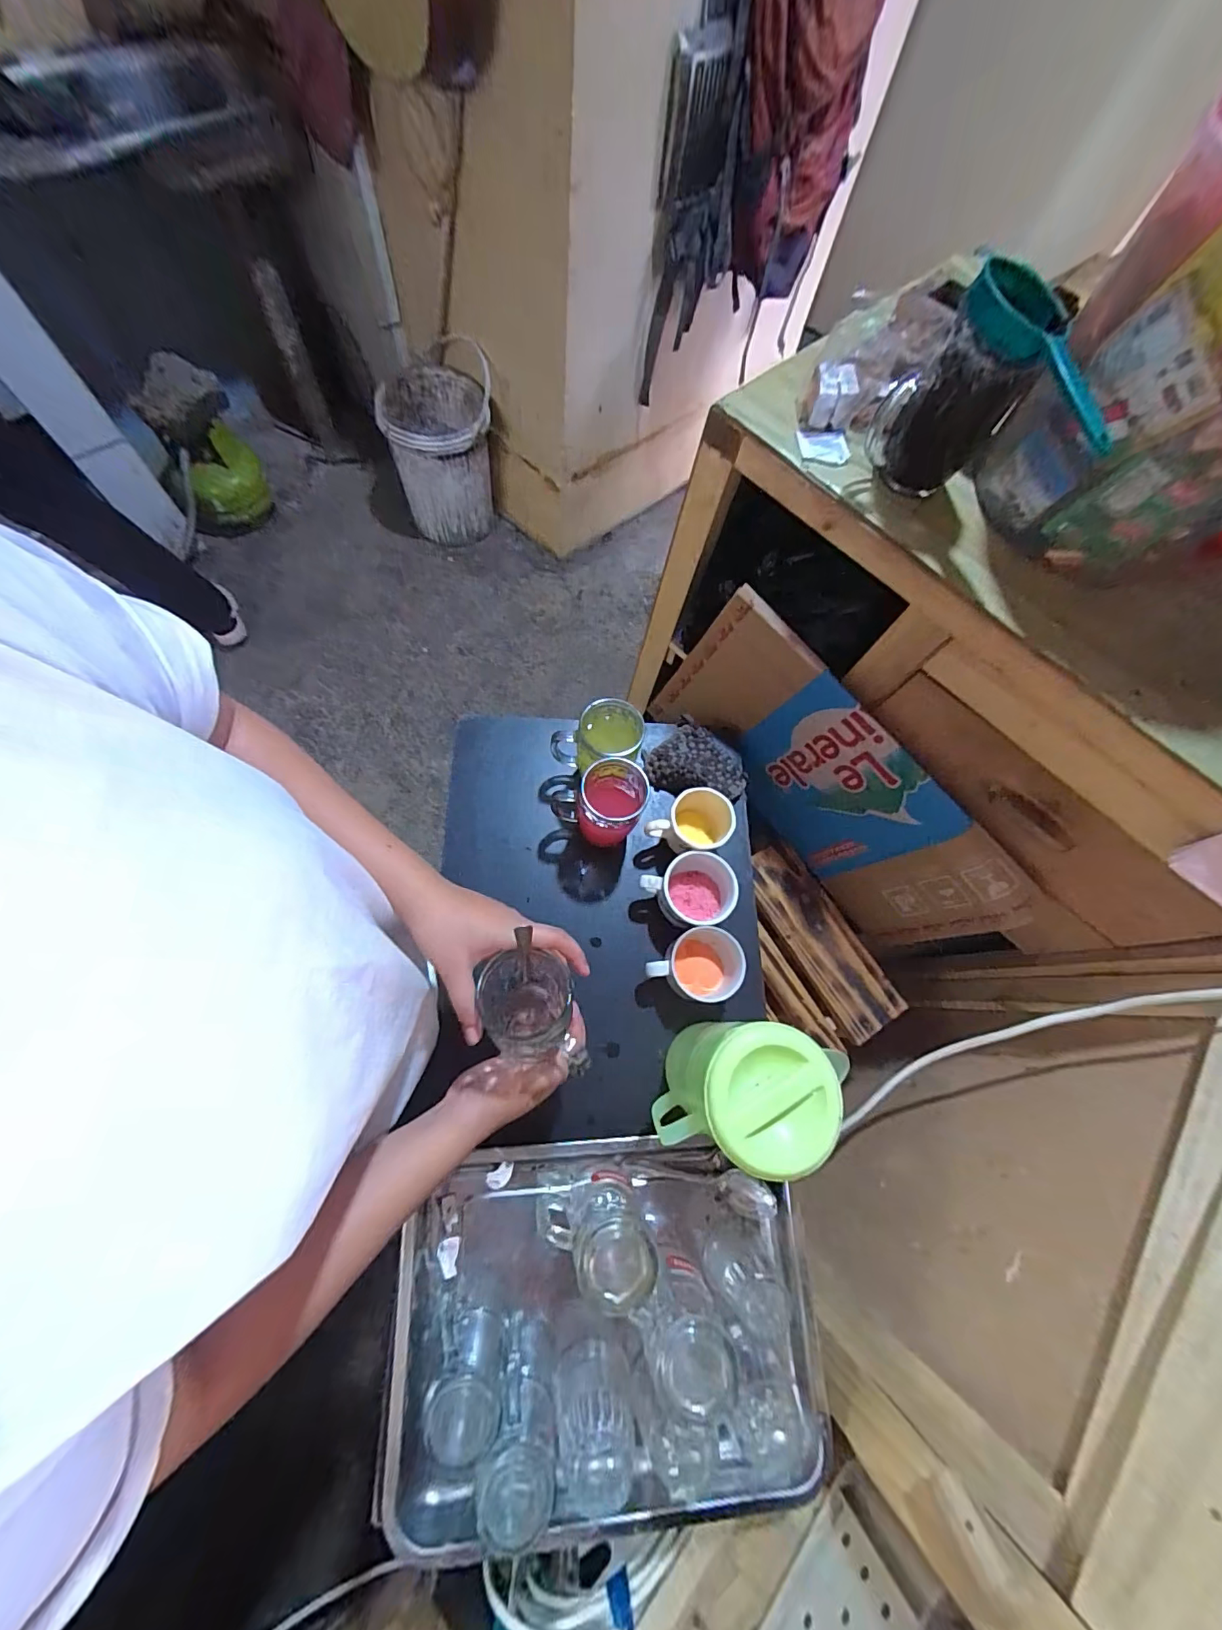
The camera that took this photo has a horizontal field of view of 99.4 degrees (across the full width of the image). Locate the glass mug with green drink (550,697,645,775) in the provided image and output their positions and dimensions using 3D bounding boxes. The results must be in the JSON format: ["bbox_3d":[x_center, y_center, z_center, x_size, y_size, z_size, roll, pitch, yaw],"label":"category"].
[{"bbox_3d":[-0.019,-0.083,0.648,0.104,0.118,0.080,13,69,0],"label":"glass mug with green drink"}]

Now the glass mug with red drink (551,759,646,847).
[{"bbox_3d":[-0.006,-0.013,0.630,0.089,0.112,0.088,38,71,9],"label":"glass mug with red drink"}]

